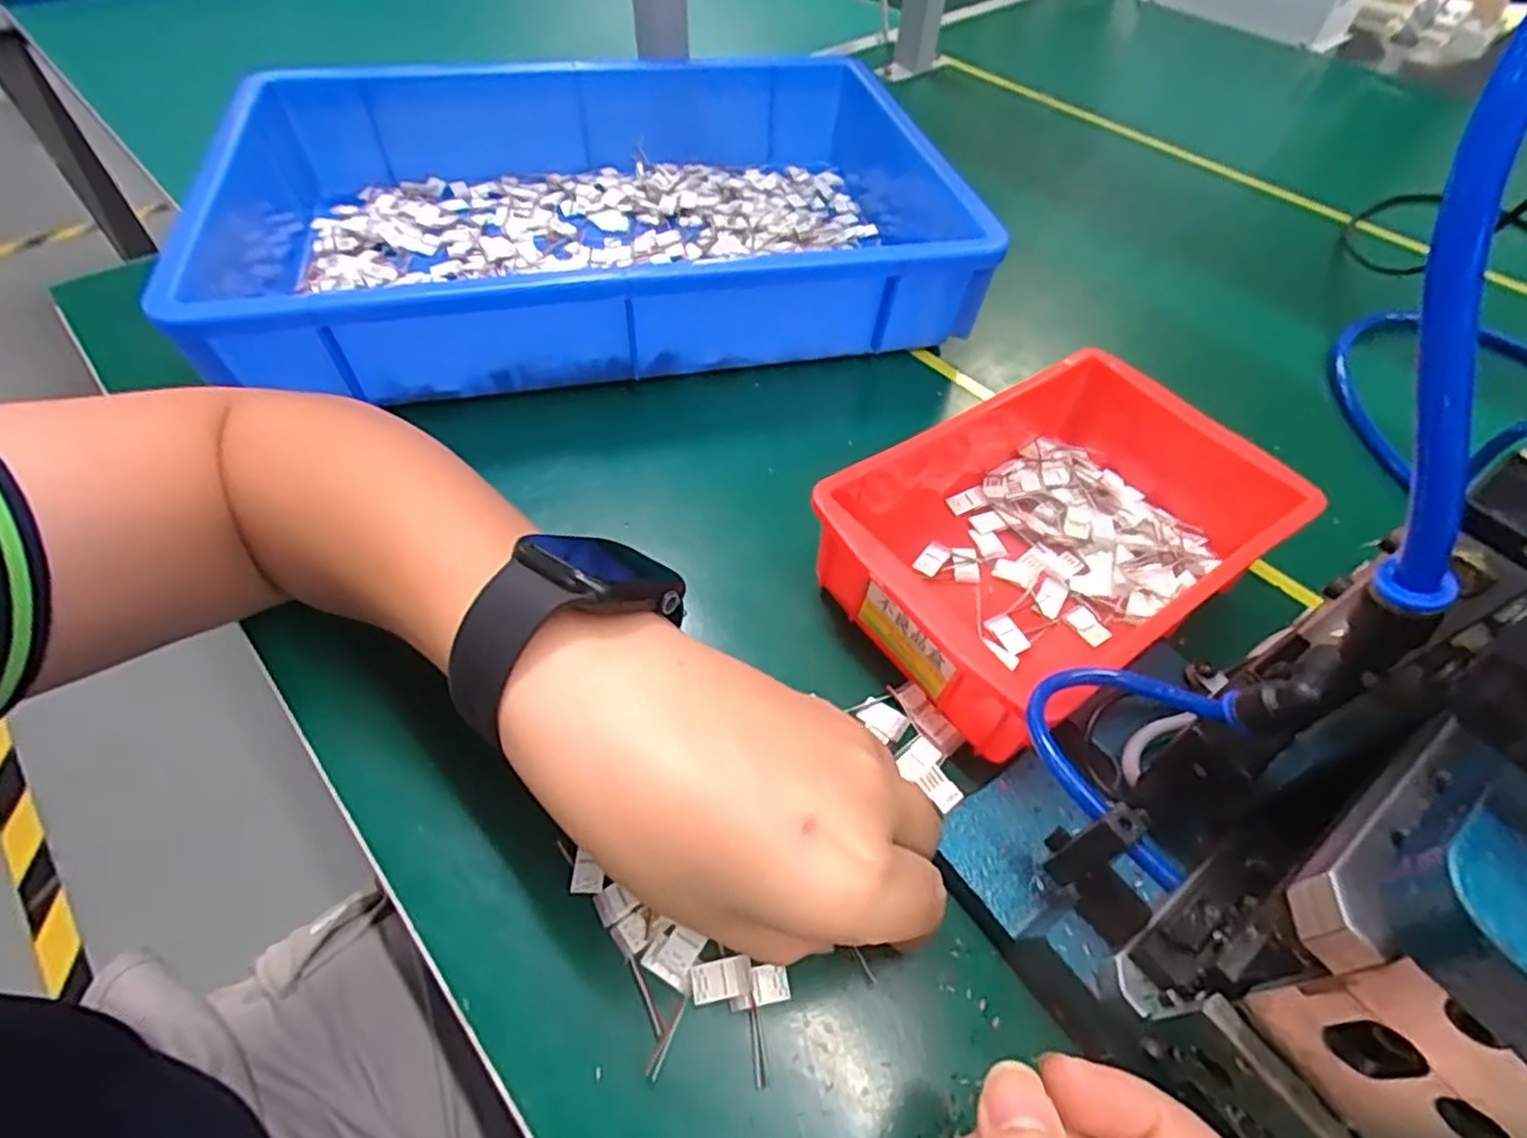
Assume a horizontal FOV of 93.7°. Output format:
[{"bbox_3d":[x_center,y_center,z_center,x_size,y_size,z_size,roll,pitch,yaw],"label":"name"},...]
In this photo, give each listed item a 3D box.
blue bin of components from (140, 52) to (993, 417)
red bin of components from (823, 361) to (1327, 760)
[{"bbox_3d":[-0.097,-0.235,0.474,0.497,0.093,0.303,-14,53,-12],"label":"blue bin of components"},{"bbox_3d":[0.134,-0.020,0.334,0.203,0.055,0.129,-31,61,-23],"label":"red bin of components"}]

